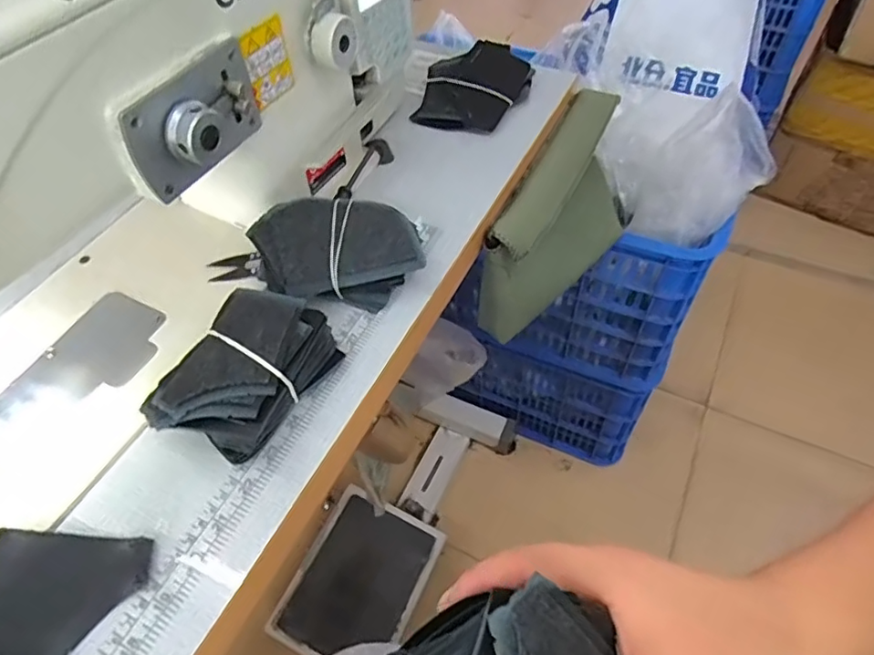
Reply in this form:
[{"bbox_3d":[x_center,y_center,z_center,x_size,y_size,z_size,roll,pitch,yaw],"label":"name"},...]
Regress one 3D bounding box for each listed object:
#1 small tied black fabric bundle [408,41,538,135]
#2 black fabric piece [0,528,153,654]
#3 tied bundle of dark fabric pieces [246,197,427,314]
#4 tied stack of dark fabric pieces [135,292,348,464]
[{"bbox_3d":[0.038,-0.254,0.597,0.102,0.034,0.120,17,56,15],"label":"small tied black fabric bundle"},{"bbox_3d":[-0.229,0.150,0.327,0.102,0.013,0.075,10,55,11],"label":"black fabric piece"},{"bbox_3d":[-0.075,-0.058,0.443,0.124,0.052,0.071,-5,53,-1],"label":"tied bundle of dark fabric pieces"},{"bbox_3d":[-0.127,0.032,0.383,0.079,0.049,0.115,18,57,16],"label":"tied stack of dark fabric pieces"}]

